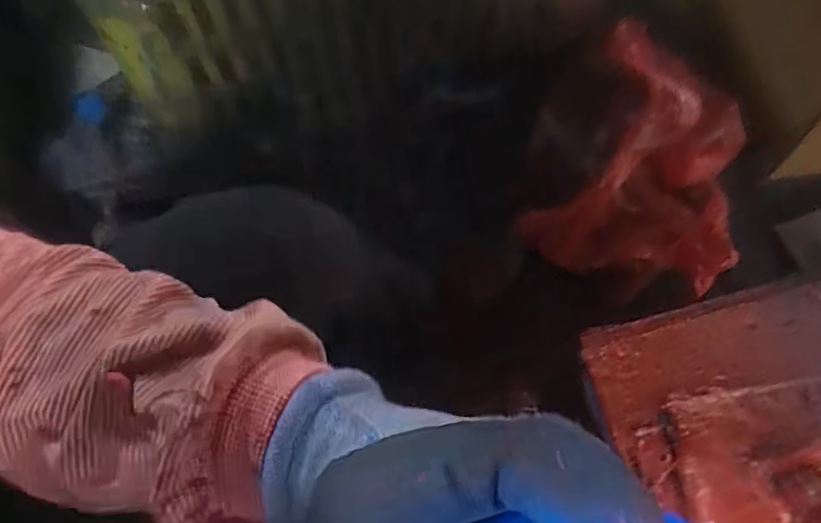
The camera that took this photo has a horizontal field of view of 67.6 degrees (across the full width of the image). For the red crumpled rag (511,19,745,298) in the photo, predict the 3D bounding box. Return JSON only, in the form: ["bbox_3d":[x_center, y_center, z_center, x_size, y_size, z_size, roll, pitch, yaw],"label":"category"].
[{"bbox_3d":[0.221,-0.091,0.586,0.202,0.153,0.176,12,65,6],"label":"red crumpled rag"}]

